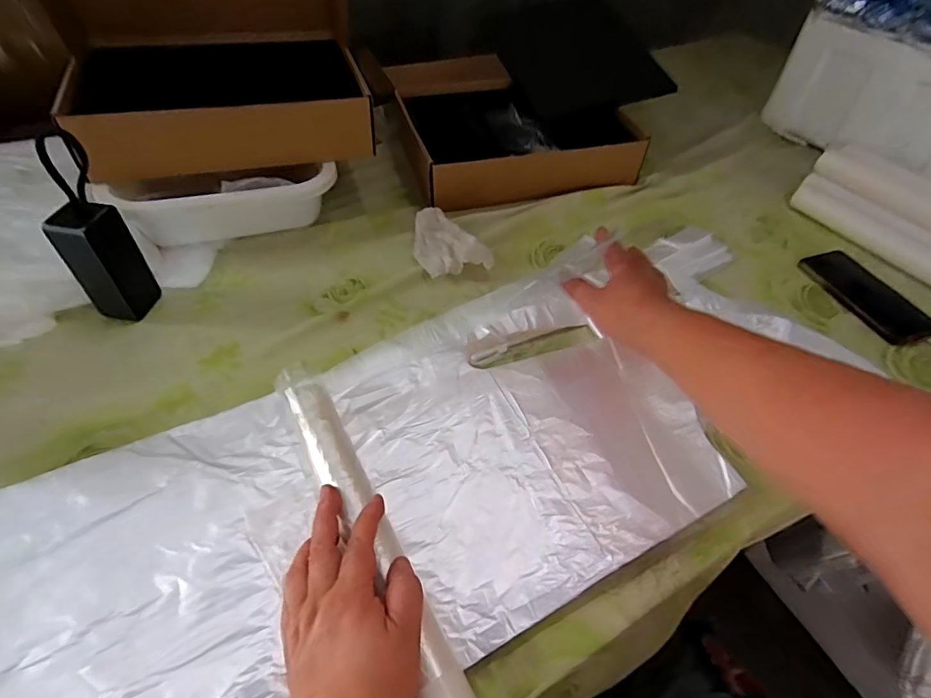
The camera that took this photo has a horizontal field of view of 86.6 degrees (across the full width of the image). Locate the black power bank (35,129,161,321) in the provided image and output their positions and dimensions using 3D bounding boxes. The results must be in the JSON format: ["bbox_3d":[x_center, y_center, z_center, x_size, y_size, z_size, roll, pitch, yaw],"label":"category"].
[{"bbox_3d":[-0.397,-0.117,0.530,0.054,0.191,0.062,14,51,6],"label":"black power bank"}]

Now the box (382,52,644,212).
[{"bbox_3d":[0.075,-0.381,0.846,0.357,0.101,0.312,-13,53,-15],"label":"box"}]

